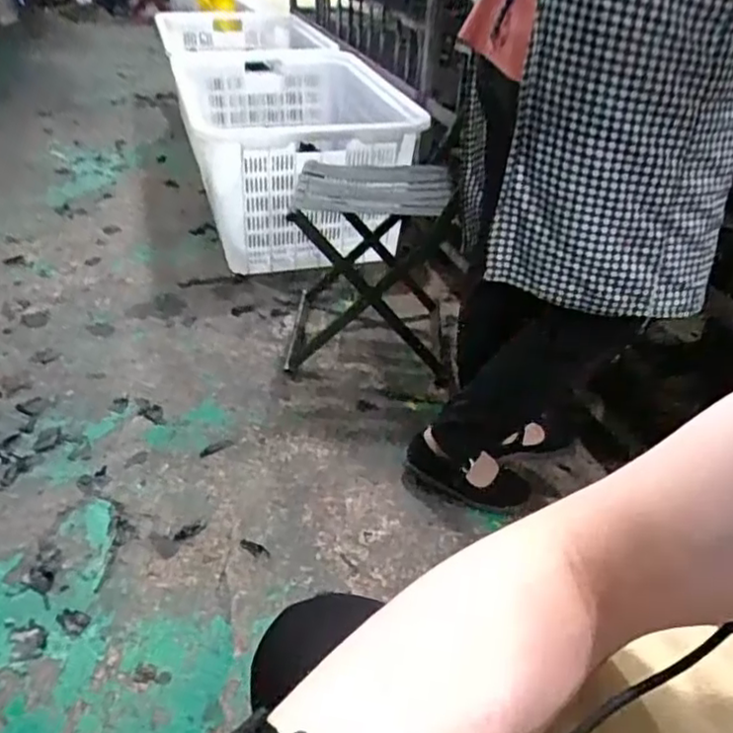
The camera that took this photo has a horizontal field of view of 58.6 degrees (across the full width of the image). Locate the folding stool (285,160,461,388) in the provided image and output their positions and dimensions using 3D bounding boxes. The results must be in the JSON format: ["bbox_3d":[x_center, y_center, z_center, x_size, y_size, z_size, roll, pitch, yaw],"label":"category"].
[{"bbox_3d":[0.029,-0.245,1.483,0.389,0.363,0.433,6,36,2],"label":"folding stool"}]

